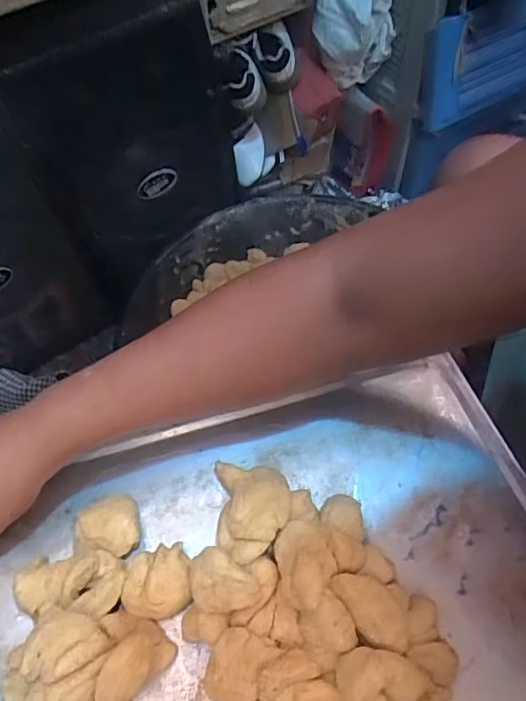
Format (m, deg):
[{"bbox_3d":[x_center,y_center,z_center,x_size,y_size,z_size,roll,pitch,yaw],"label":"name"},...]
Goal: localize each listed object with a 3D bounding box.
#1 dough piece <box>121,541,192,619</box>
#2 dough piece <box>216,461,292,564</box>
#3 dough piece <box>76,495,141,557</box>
[{"bbox_3d":[-0.068,0.151,0.336,0.040,0.029,0.044,-2,57,3],"label":"dough piece"},{"bbox_3d":[-0.007,0.109,0.353,0.050,0.041,0.072,-6,57,1],"label":"dough piece"},{"bbox_3d":[-0.108,0.124,0.357,0.042,0.019,0.042,-2,57,3],"label":"dough piece"}]

